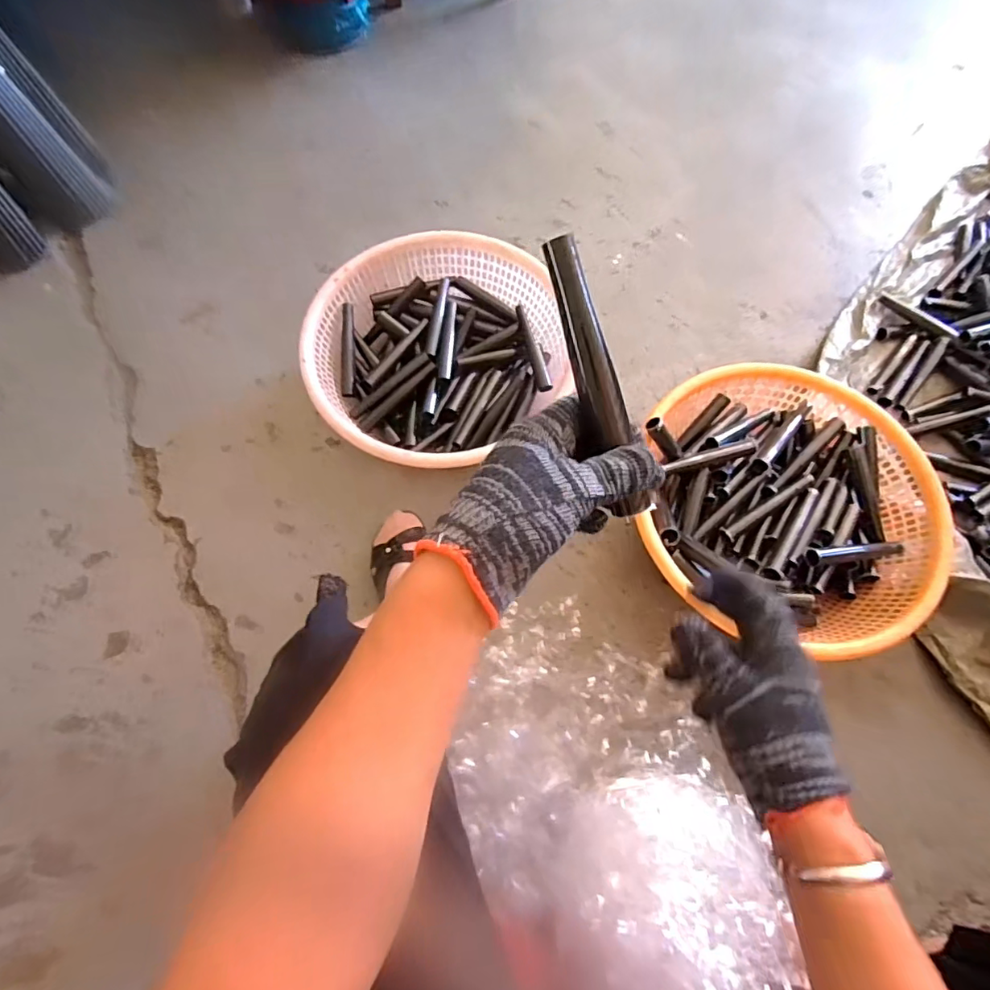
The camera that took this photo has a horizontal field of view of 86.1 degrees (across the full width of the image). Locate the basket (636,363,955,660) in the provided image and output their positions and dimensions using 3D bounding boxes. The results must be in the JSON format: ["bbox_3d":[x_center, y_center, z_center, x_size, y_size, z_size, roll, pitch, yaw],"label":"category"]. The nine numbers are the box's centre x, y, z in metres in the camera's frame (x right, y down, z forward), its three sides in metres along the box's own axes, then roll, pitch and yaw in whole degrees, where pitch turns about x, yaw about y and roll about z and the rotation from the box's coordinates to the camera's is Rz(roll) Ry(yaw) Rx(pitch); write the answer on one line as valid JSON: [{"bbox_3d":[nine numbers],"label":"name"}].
[{"bbox_3d":[0.401,0.011,0.747,0.383,0.116,0.383,0,68,-1],"label":"basket"}]

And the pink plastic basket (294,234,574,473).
[{"bbox_3d":[-0.088,-0.222,0.839,0.392,0.114,0.374,0,68,-1],"label":"pink plastic basket"}]

